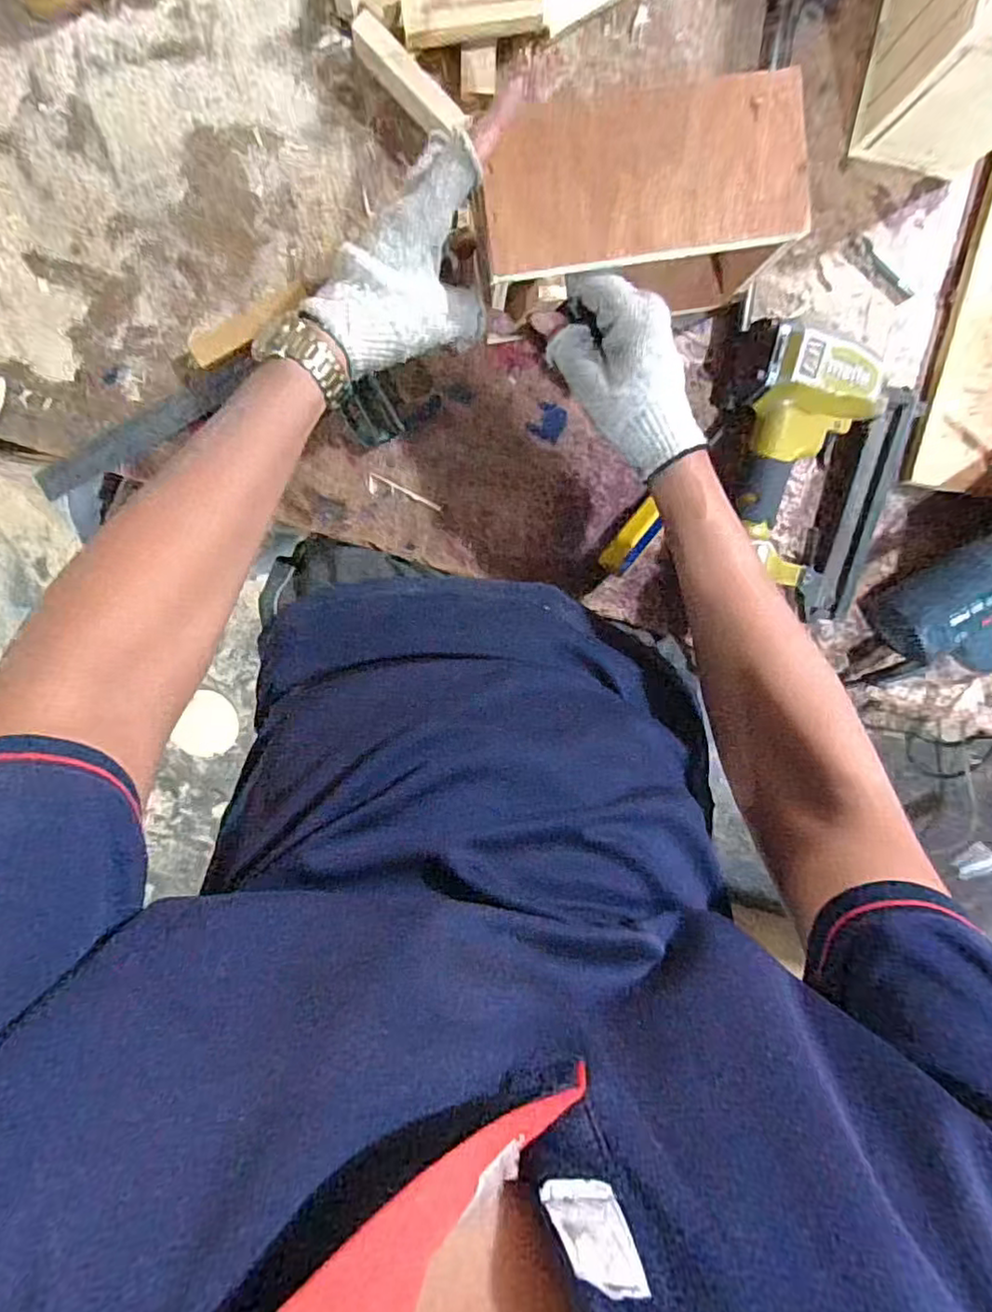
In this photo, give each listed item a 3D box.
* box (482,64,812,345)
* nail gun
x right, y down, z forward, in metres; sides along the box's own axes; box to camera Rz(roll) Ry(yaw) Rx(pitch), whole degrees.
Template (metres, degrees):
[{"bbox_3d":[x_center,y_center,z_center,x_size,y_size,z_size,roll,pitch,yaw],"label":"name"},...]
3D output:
[{"bbox_3d":[0.087,-0.288,0.415,0.192,0.118,0.098,-10,99,-1],"label":"box"},{"bbox_3d":[0.246,-0.139,0.477,0.170,0.053,0.180,19,99,-7],"label":"nail gun"}]

